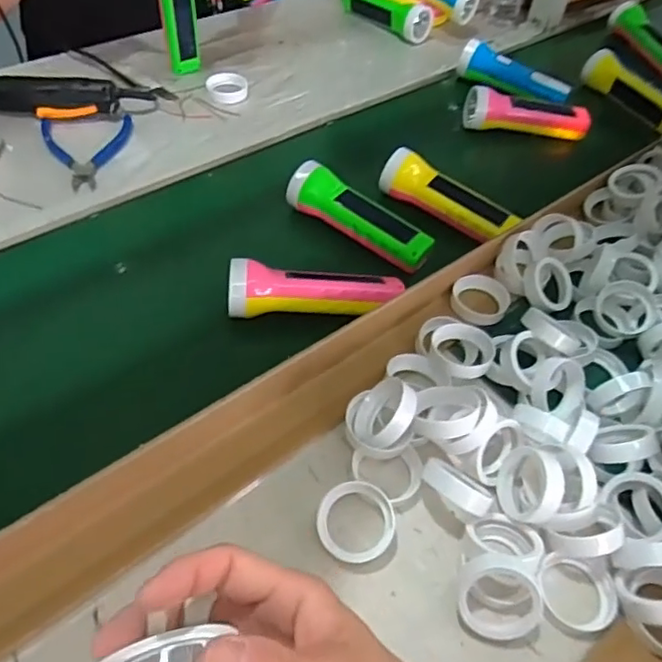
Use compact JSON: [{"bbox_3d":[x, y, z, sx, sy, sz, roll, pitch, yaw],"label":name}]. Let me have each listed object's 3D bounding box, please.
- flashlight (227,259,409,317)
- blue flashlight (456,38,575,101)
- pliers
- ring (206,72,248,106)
[{"bbox_3d":[-0.015,-0.035,0.549,0.152,0.046,0.049,2,51,-5],"label":"flashlight"},{"bbox_3d":[0.258,-0.359,0.849,0.159,0.042,0.052,33,55,19],"label":"blue flashlight"},{"bbox_3d":[-0.281,-0.209,0.690,0.100,0.010,0.139,-7,52,-12],"label":"pliers"},{"bbox_3d":[-0.138,-0.324,0.799,0.051,0.013,0.060,-13,54,-17],"label":"ring"}]

